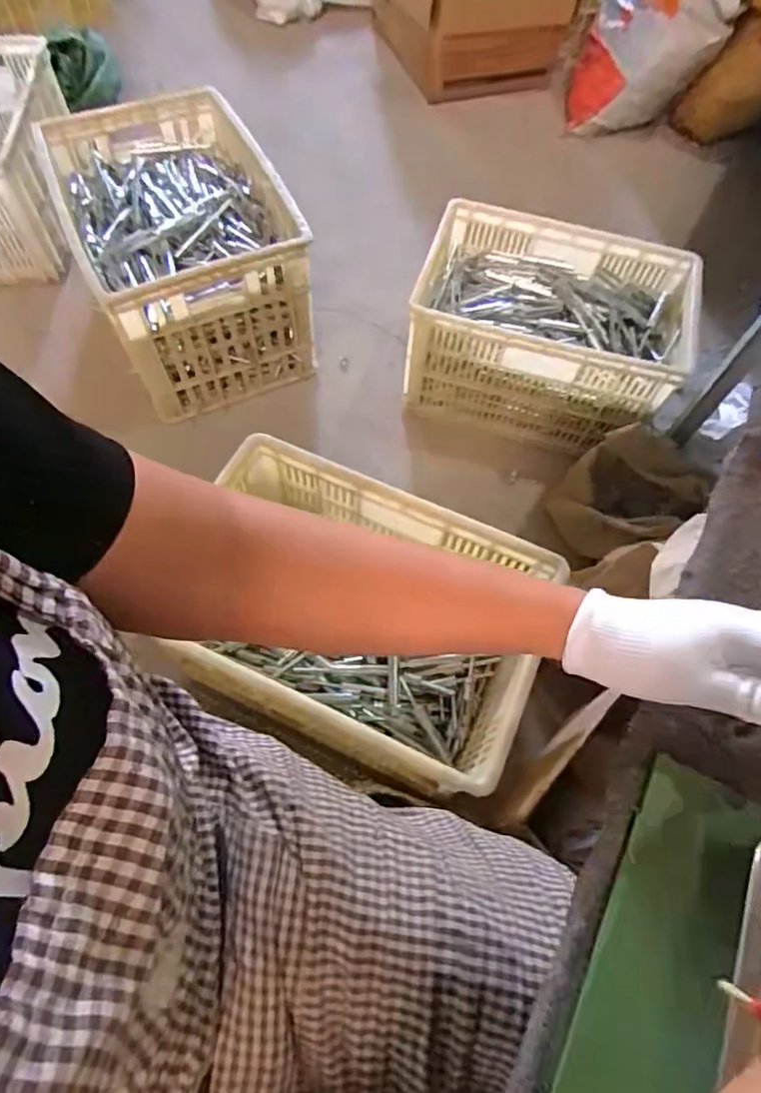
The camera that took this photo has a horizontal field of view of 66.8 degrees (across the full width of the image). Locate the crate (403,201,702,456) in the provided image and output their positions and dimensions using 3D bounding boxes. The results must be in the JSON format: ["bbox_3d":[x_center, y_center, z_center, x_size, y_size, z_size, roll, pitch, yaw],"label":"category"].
[{"bbox_3d":[0.314,-0.407,1.092,0.470,0.213,0.324,17,64,6],"label":"crate"}]

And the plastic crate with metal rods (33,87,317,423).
[{"bbox_3d":[-0.368,-0.561,1.121,0.366,0.299,0.492,-24,67,-14],"label":"plastic crate with metal rods"}]

